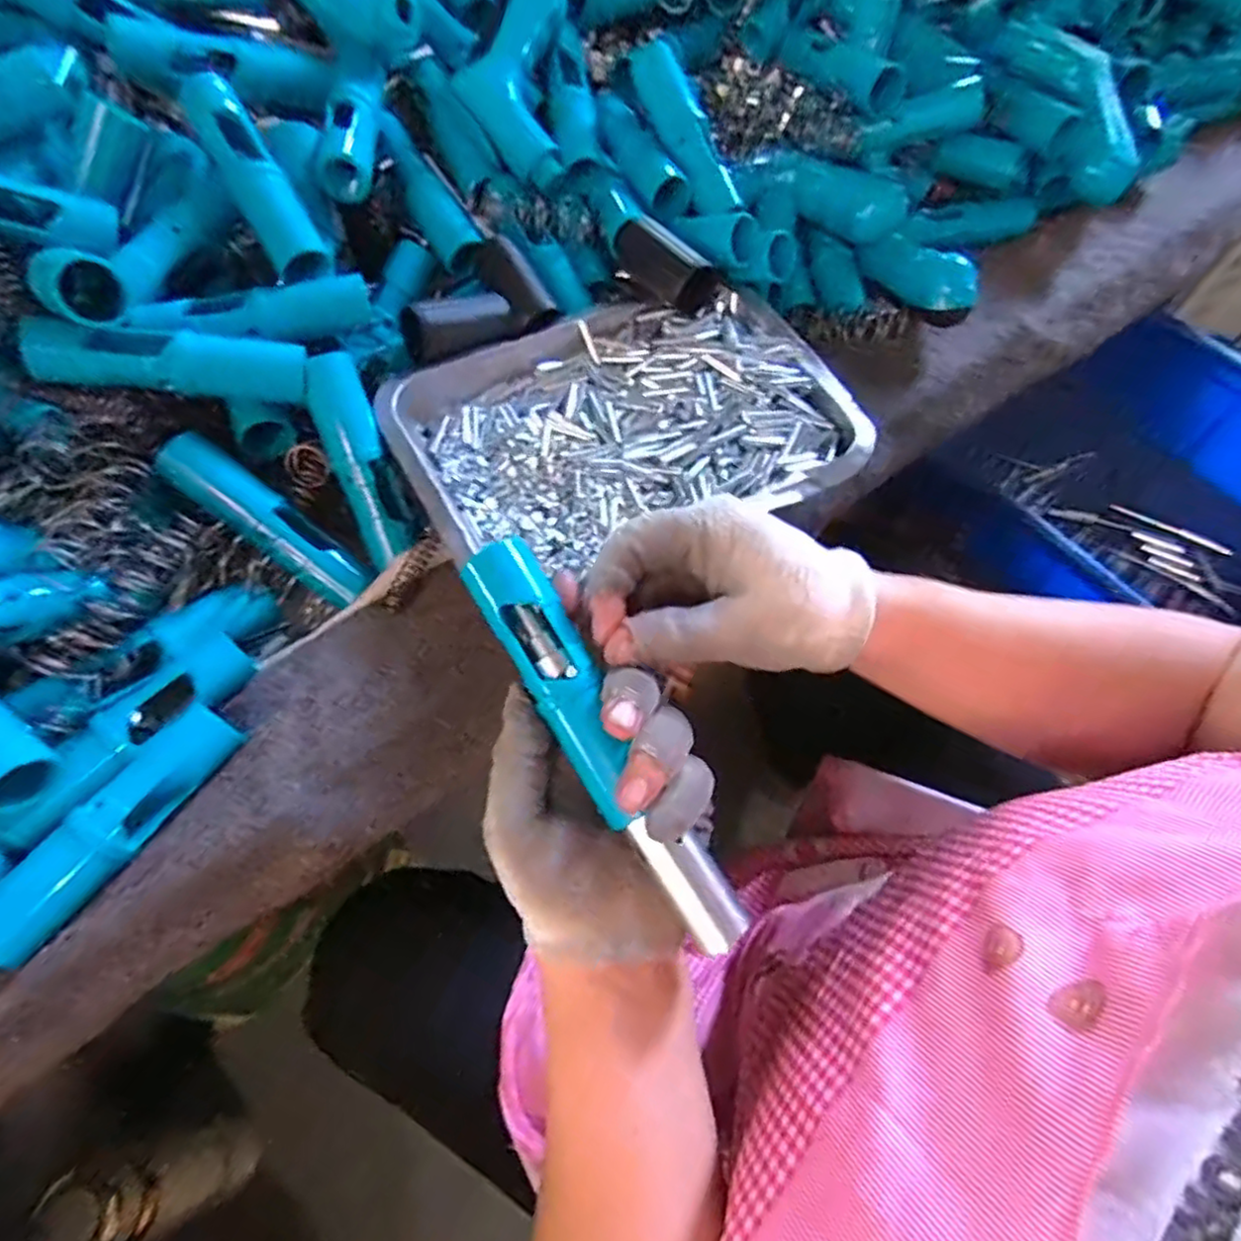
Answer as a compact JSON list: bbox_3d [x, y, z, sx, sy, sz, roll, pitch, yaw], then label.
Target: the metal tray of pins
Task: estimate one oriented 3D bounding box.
[{"bbox_3d":[0.005,-0.118,0.402,0.241,0.030,0.188,-31,66,-15],"label":"metal tray of pins"}]

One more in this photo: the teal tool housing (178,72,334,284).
[{"bbox_3d":[-0.202,-0.242,0.378,0.029,0.025,0.121,-30,85,-15],"label":"teal tool housing"}]

